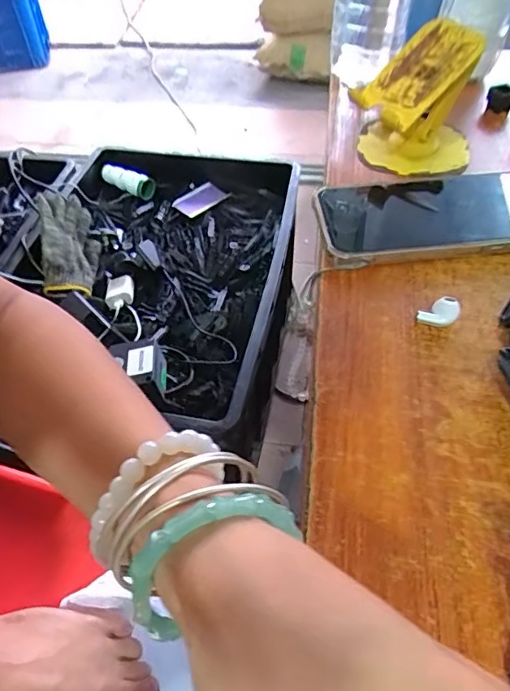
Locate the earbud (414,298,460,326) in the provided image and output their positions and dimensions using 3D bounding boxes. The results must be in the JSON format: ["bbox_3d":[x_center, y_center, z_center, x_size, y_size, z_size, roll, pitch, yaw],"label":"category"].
[{"bbox_3d":[0.109,-0.018,0.303,0.022,0.017,0.013,-3,49,-2],"label":"earbud"}]

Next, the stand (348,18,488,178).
[{"bbox_3d":[0.133,-0.194,0.404,0.089,0.090,0.087,-1,49,1],"label":"stand"}]

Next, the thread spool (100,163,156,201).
[{"bbox_3d":[-0.251,-0.321,1.008,0.127,0.049,0.042,29,56,23],"label":"thread spool"}]

